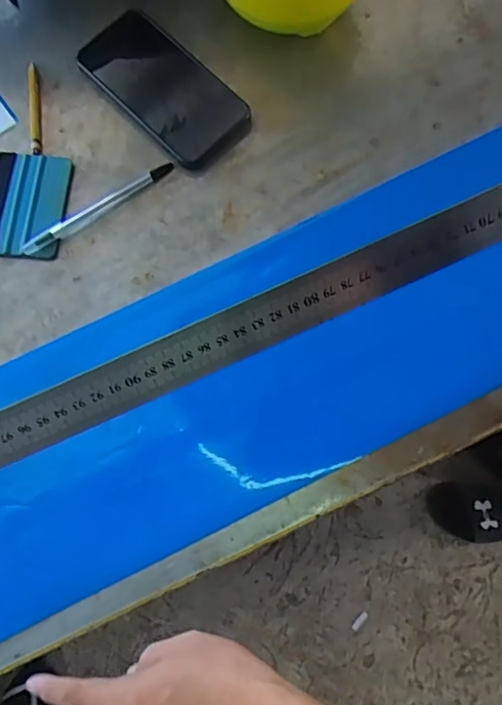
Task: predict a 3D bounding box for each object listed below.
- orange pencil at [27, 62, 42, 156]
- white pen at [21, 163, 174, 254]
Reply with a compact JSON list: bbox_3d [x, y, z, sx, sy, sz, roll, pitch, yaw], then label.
[{"bbox_3d":[-0.200,-0.226,0.521,0.009,0.006,0.094,-8,77,0],"label":"orange pencil"},{"bbox_3d":[-0.134,-0.128,0.492,0.147,0.011,0.015,-33,78,-6],"label":"white pen"}]

